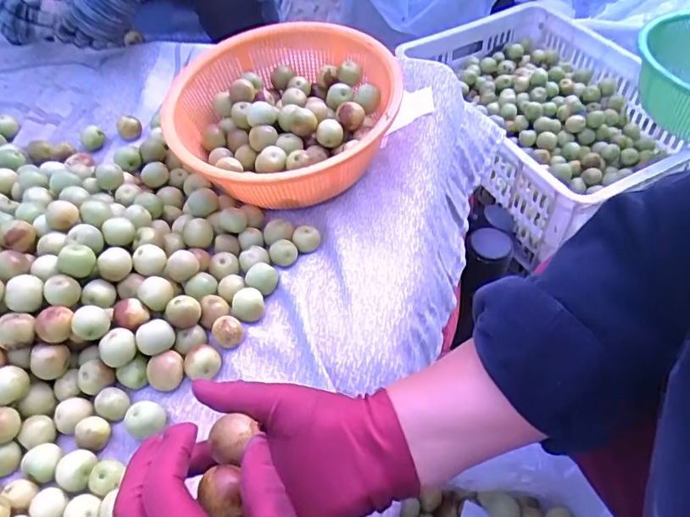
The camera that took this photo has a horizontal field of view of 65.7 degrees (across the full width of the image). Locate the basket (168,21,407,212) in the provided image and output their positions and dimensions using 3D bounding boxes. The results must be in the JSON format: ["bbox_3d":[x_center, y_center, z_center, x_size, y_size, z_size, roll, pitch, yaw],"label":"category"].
[{"bbox_3d":[-0.073,-0.178,0.614,0.246,0.089,0.270,-4,53,-1],"label":"basket"}]

